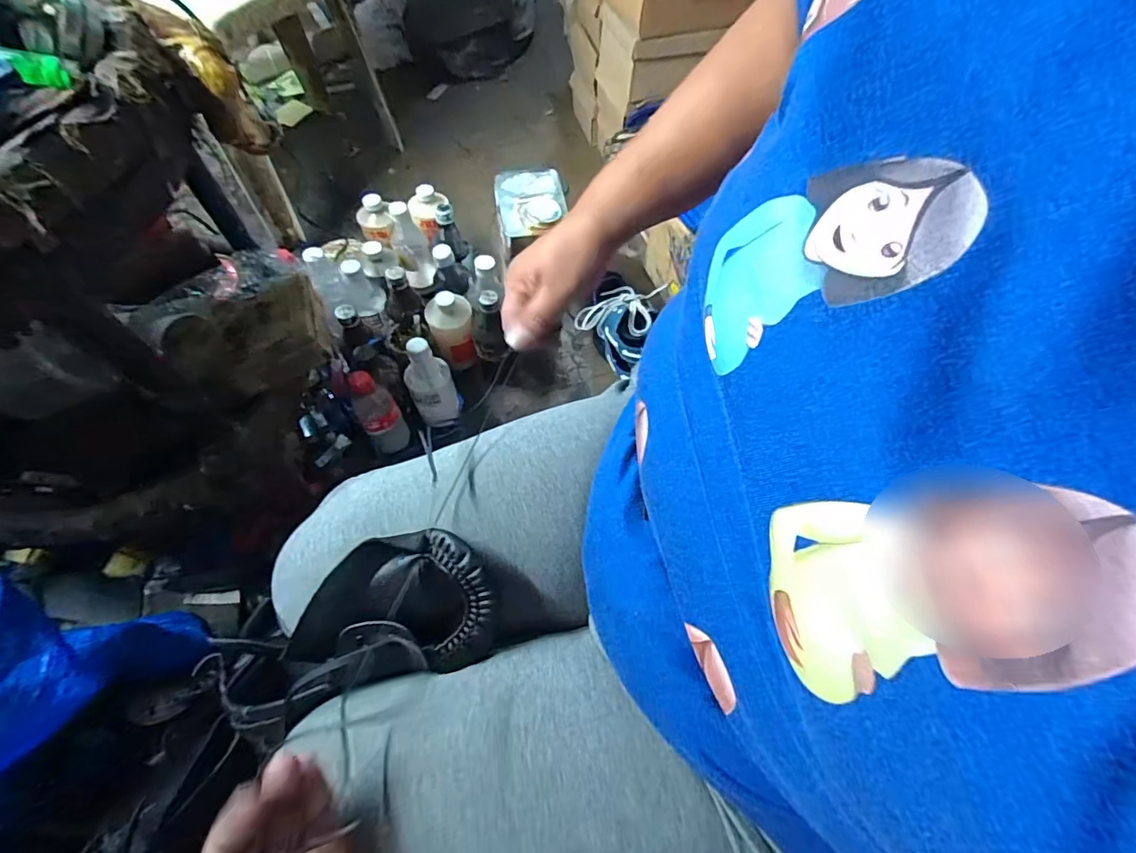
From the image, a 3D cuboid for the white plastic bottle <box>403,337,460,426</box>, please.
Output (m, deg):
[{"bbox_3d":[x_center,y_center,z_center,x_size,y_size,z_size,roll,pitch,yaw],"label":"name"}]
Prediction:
[{"bbox_3d":[-0.211,-0.064,0.754,0.066,0.160,0.060,1,62,-2],"label":"white plastic bottle"}]

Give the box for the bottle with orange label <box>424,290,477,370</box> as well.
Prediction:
[{"bbox_3d":[-0.192,-0.158,0.823,0.072,0.131,0.058,-16,64,-11],"label":"bottle with orange label"}]

